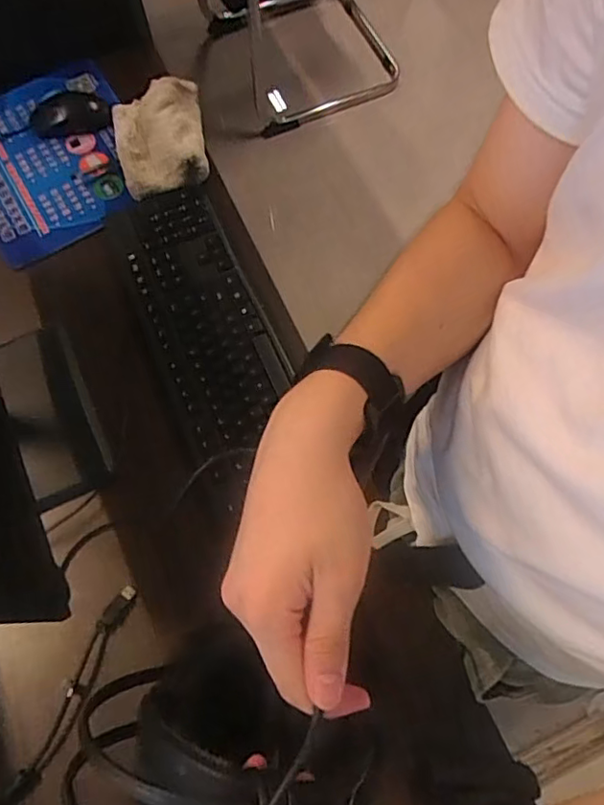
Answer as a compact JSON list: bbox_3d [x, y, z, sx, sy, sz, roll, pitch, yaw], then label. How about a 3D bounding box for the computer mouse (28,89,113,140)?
[{"bbox_3d":[-0.329,-0.407,0.810,0.107,0.033,0.061,-11,68,-3],"label":"computer mouse"}]

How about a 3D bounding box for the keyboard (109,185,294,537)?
[{"bbox_3d":[-0.113,-0.084,0.688,0.128,0.027,0.425,-23,69,-8],"label":"keyboard"}]

